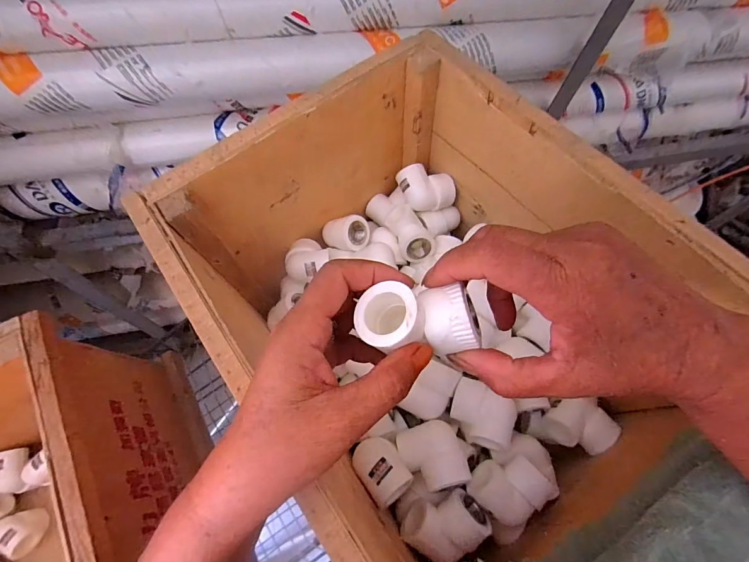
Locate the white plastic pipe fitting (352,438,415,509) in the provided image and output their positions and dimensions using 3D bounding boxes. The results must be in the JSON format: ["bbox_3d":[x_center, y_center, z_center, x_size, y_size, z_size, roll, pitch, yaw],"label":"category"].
[{"bbox_3d":[0.007,0.156,0.310,0.037,0.034,0.049,-30,67,-16],"label":"white plastic pipe fitting"}]

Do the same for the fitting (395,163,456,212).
[{"bbox_3d":[0.062,-0.108,0.439,0.066,0.038,0.047,-4,63,-4],"label":"fitting"}]

